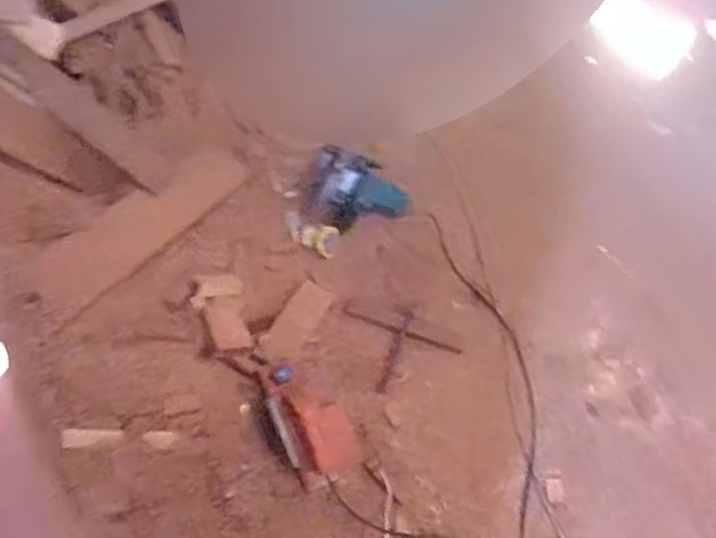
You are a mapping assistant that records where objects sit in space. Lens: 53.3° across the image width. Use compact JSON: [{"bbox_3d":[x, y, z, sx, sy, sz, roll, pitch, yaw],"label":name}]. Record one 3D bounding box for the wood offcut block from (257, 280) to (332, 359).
[{"bbox_3d":[-0.137,0.115,1.597,0.082,0.016,0.237,26,45,12],"label":"wood offcut block"}]

